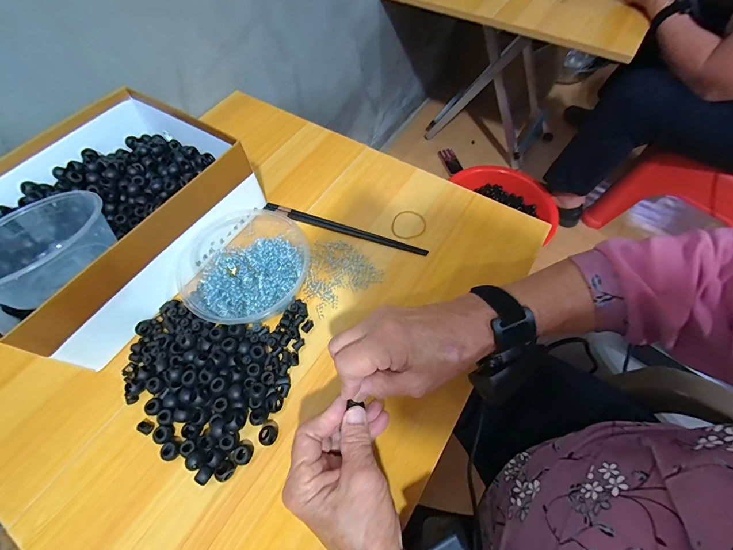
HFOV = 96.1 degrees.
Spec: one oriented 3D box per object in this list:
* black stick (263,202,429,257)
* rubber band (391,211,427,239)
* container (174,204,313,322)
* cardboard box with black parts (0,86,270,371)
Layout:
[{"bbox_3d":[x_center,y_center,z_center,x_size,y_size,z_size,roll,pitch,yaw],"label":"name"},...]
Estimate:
[{"bbox_3d":[-0.032,-0.064,0.450,0.235,0.008,0.014,18,62,12],"label":"black stick"},{"bbox_3d":[0.058,-0.070,0.453,0.048,0.004,0.047,0,60,3],"label":"rubber band"},{"bbox_3d":[-0.141,-0.016,0.399,0.148,0.051,0.158,-1,60,2],"label":"container"},{"bbox_3d":[-0.314,-0.074,0.404,0.228,0.099,0.287,28,65,17],"label":"cardboard box with black parts"}]

